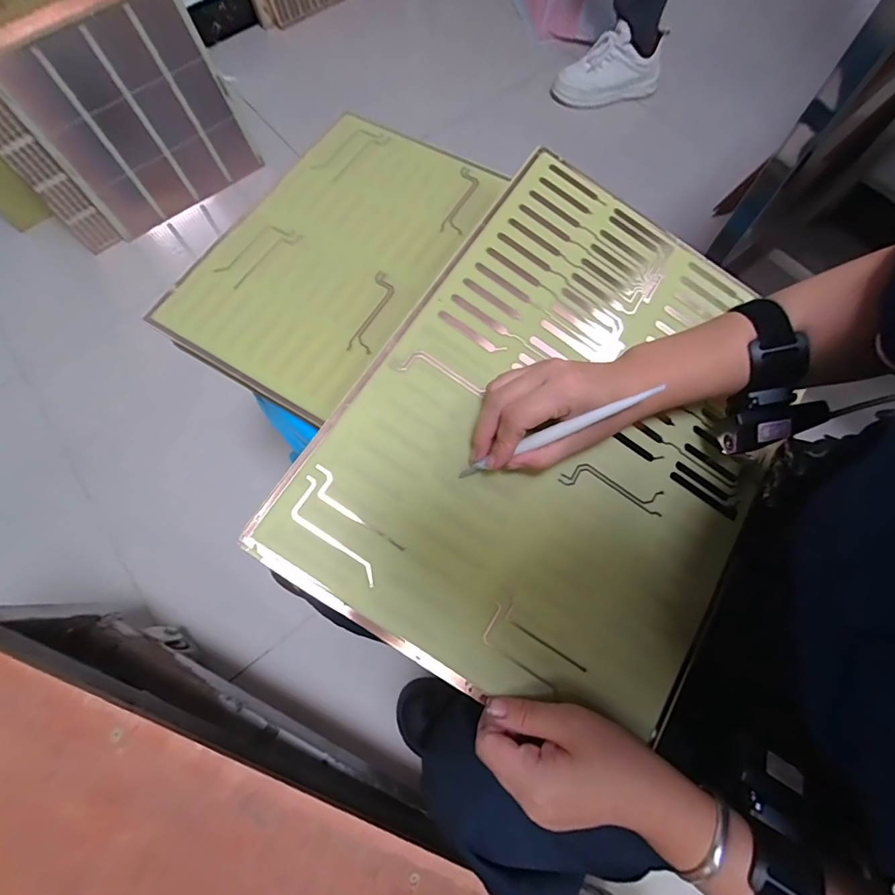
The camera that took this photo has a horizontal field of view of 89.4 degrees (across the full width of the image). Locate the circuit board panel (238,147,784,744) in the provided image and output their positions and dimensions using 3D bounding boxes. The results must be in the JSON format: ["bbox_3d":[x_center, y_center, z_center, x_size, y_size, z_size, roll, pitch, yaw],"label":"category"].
[{"bbox_3d":[0.104,-0.015,0.367,0.326,0.007,0.420,34,75,-3],"label":"circuit board panel"}]

